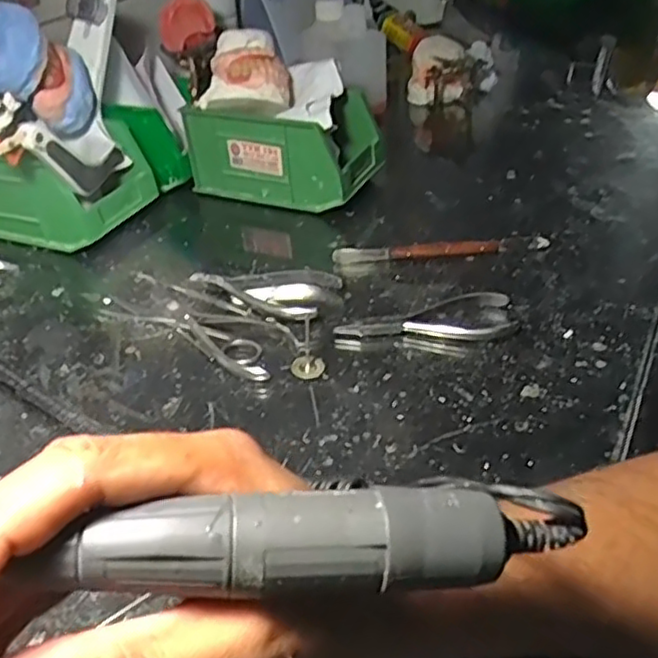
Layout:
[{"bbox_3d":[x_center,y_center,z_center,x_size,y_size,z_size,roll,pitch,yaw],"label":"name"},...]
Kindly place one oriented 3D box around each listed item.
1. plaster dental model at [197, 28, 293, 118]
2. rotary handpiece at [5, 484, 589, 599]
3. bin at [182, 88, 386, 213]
[{"bbox_3d":[-0.078,-0.234,0.614,0.083,0.057,0.064,-1,37,5],"label":"plaster dental model"},{"bbox_3d":[0.000,0.054,0.175,0.132,0.021,0.024,-2,37,-4],"label":"rotary handpiece"},{"bbox_3d":[-0.042,-0.181,0.657,0.165,0.085,0.094,13,41,22],"label":"bin"}]

